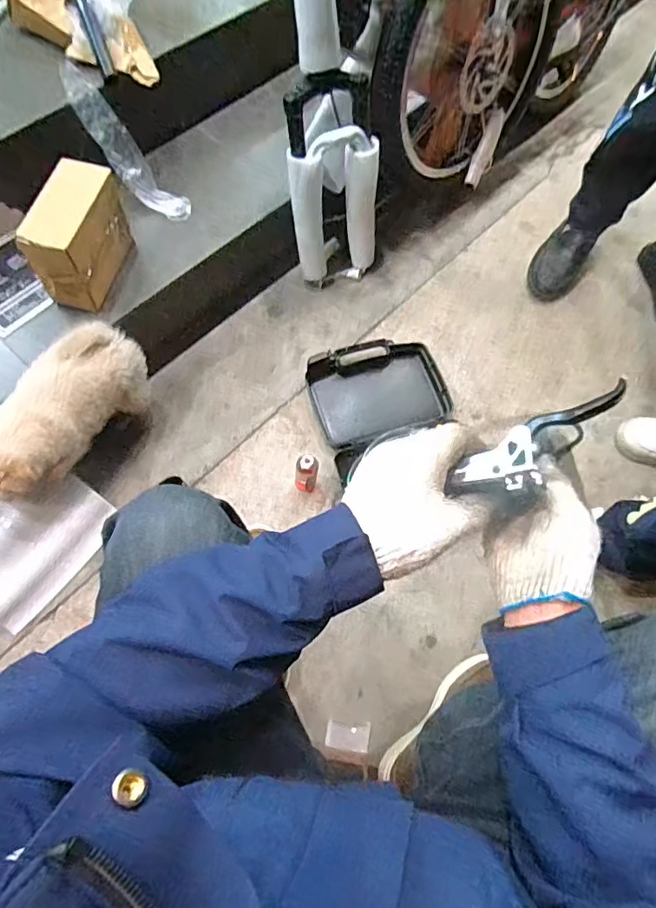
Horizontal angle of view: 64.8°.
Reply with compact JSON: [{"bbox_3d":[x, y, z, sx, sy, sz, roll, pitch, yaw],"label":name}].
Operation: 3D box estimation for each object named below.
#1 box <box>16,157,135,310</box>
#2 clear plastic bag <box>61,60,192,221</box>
[{"bbox_3d":[-0.412,-0.361,0.855,0.079,0.155,0.187,13,71,3],"label":"box"},{"bbox_3d":[-0.362,-0.546,0.930,0.047,0.281,0.078,20,65,48],"label":"clear plastic bag"}]

